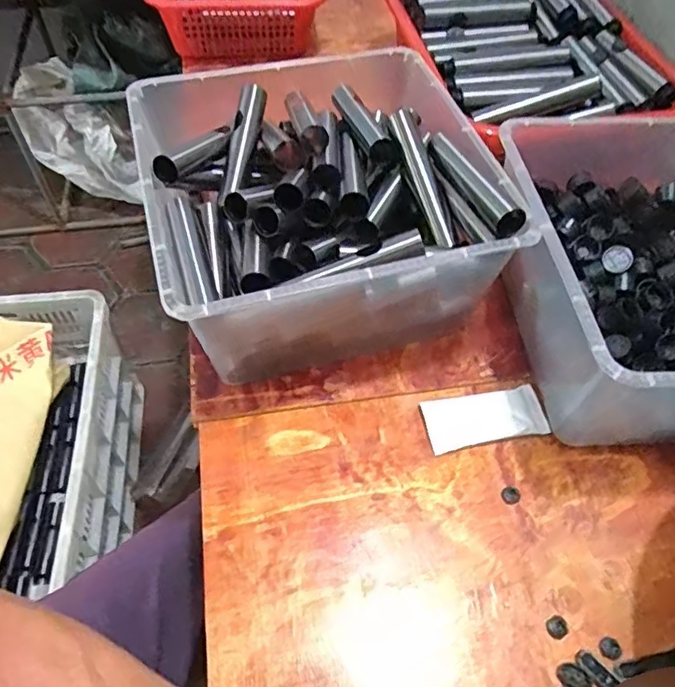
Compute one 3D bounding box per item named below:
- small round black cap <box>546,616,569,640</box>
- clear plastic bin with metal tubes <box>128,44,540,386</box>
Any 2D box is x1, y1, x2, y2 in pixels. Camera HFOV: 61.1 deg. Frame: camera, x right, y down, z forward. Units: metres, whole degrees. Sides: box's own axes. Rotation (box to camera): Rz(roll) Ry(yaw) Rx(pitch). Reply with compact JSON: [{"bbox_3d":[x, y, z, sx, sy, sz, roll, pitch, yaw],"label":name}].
[{"bbox_3d":[0.158,0.204,0.412,0.015,0.004,0.014,-1,55,1],"label":"small round black cap"},{"bbox_3d":[-0.017,-0.130,0.559,0.294,0.154,0.298,-13,56,-11],"label":"clear plastic bin with metal tubes"}]

